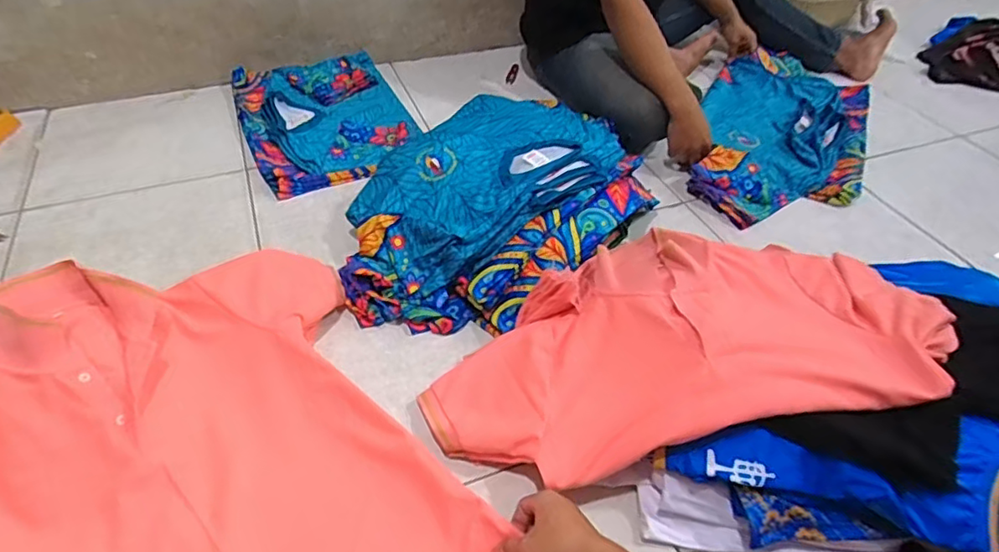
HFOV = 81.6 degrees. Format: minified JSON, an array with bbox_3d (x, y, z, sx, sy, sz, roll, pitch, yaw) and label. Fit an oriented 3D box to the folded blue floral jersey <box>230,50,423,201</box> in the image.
[{"bbox_3d":[-0.387,-0.358,1.294,0.350,0.036,0.483,-19,49,-20],"label":"folded blue floral jersey"}]

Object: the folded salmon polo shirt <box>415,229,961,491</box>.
[{"bbox_3d":[0.232,0.082,0.757,0.673,0.097,0.307,-13,45,3],"label":"folded salmon polo shirt"}]

